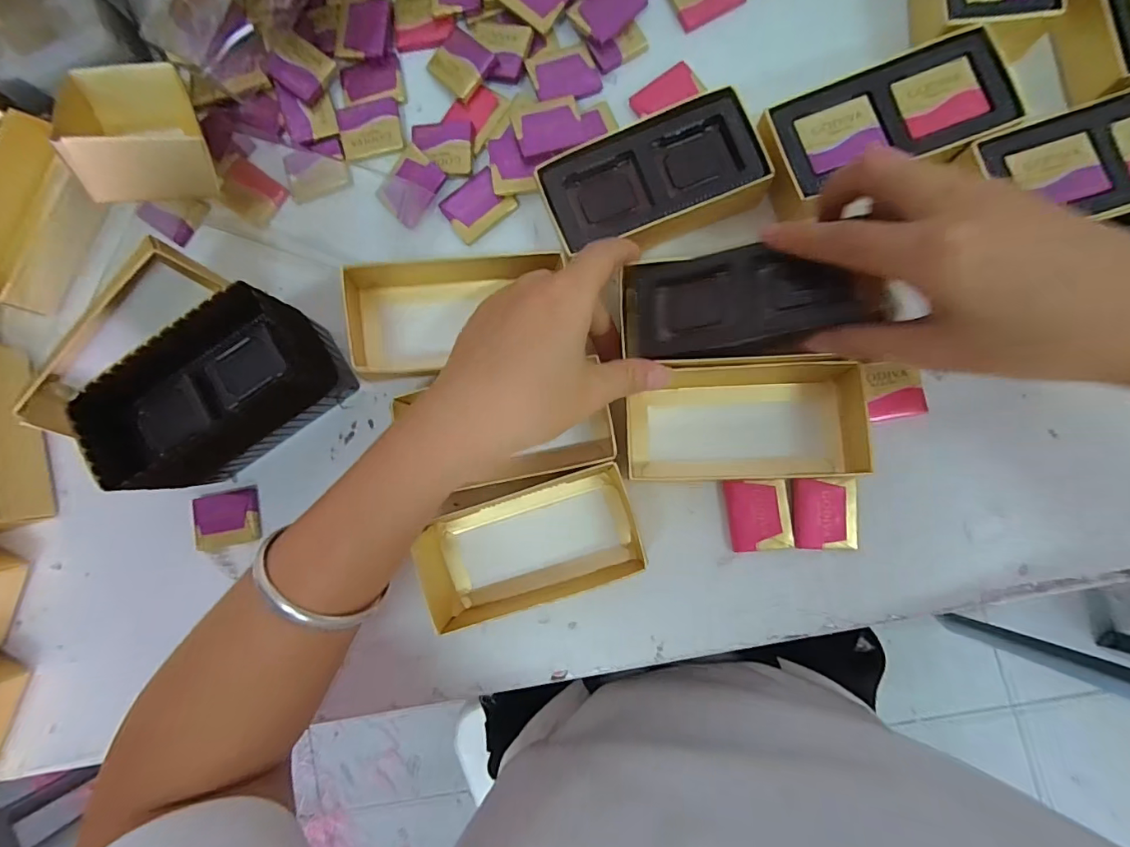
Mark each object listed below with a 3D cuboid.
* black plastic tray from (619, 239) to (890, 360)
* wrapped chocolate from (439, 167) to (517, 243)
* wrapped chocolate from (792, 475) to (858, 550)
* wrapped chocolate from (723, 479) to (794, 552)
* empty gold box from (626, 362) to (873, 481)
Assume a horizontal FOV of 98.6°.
[{"bbox_3d":[0.085,-0.058,0.236,0.113,0.012,0.052,3,88,25],"label":"black plastic tray"},{"bbox_3d":[-0.054,-0.133,0.296,0.039,0.006,0.030,-38,84,3],"label":"wrapped chocolate"},{"bbox_3d":[0.139,0.048,0.260,0.032,0.005,0.038,0,87,6],"label":"wrapped chocolate"},{"bbox_3d":[0.106,0.050,0.265,0.032,0.007,0.037,-6,87,6],"label":"wrapped chocolate"},{"bbox_3d":[0.091,0.000,0.255,0.112,0.034,0.060,-3,87,6],"label":"empty gold box"}]

